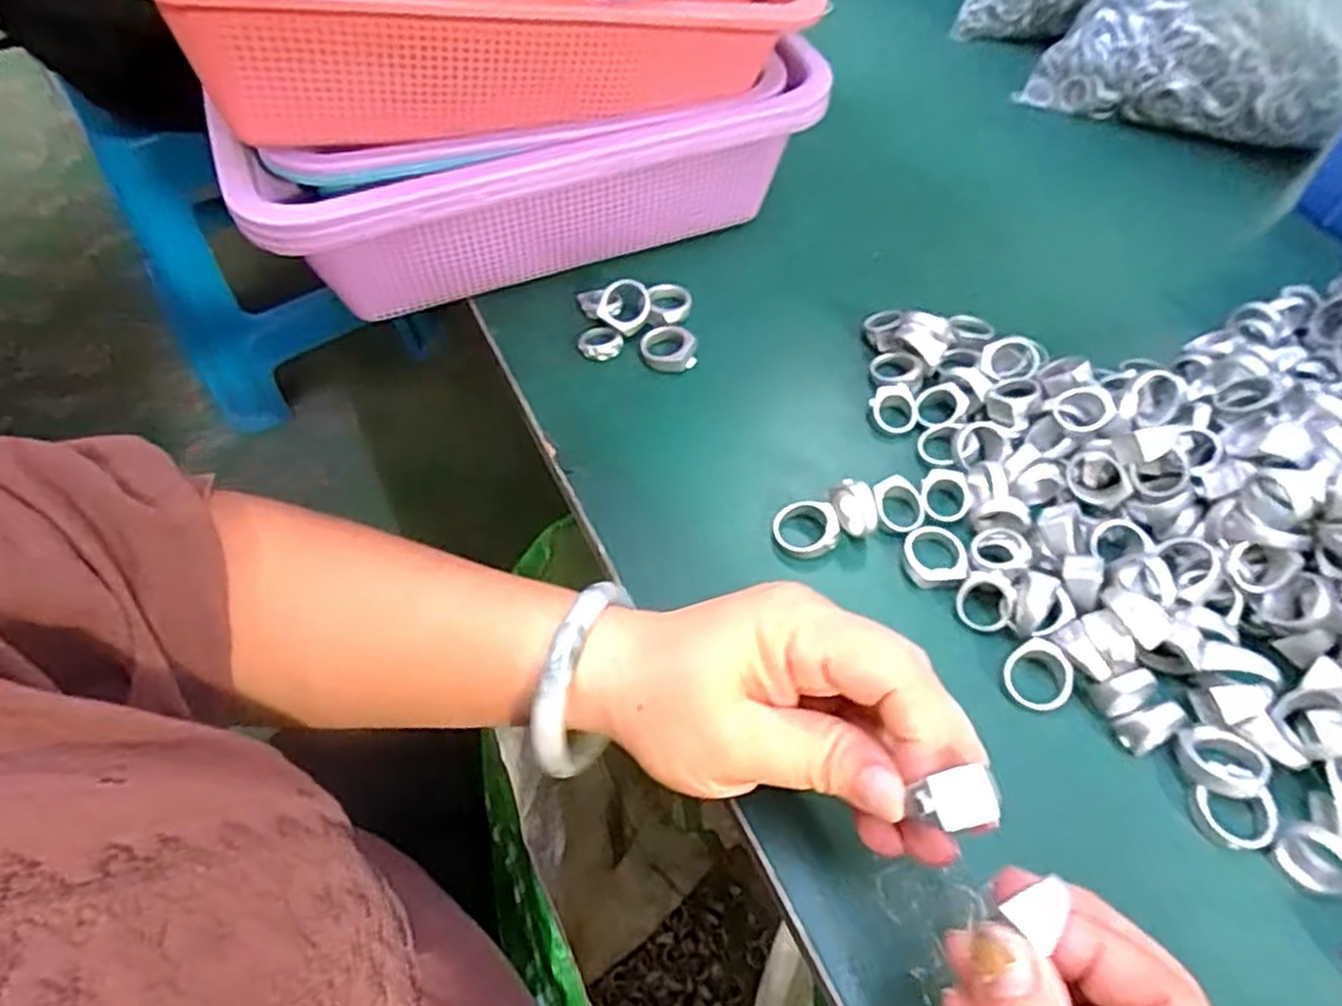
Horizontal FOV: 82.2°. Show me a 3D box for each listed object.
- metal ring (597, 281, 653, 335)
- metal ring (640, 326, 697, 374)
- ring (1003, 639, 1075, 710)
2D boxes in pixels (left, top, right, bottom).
[{"bbox_3d":[-0.024,-0.107,0.417,0.028,0.009,0.028,-1,84,6],"label":"metal ring"},{"bbox_3d":[-0.001,-0.082,0.407,0.029,0.011,0.028,0,56,0],"label":"metal ring"},{"bbox_3d":[0.144,0.068,0.301,0.026,0.008,0.026,-5,74,16],"label":"ring"}]

